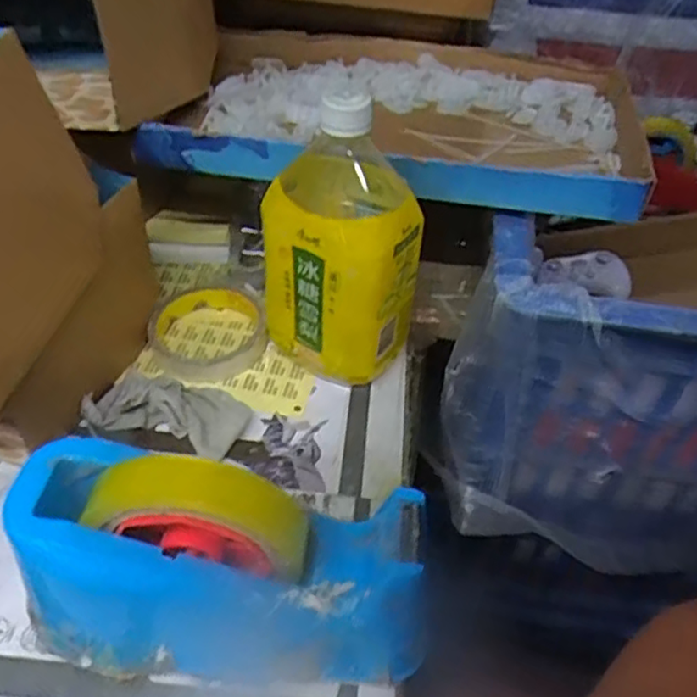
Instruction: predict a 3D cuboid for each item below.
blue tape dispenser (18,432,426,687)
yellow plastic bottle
[{"bbox_3d":[-0.057,0.110,0.321,0.191,0.123,0.069,7,44,3],"label":"blue tape dispenser"},{"bbox_3d":[-0.005,-0.068,0.445,0.103,0.191,0.082,18,46,14],"label":"yellow plastic bottle"}]

